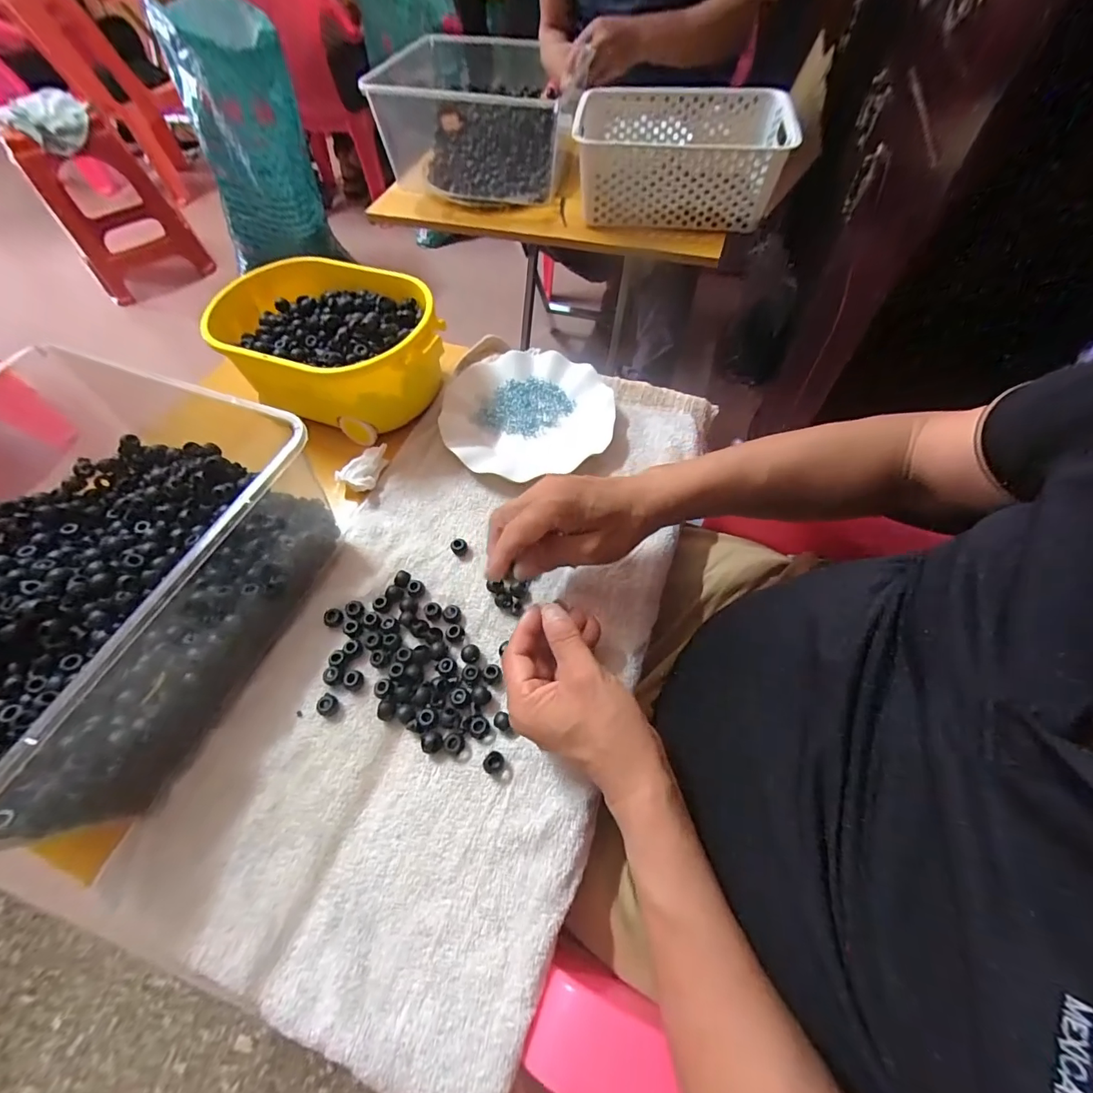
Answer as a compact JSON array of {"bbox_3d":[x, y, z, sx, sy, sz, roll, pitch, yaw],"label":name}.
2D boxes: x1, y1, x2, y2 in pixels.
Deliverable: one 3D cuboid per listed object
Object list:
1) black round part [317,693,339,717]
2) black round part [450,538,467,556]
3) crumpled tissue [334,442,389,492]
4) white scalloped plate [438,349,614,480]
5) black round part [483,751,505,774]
[{"bbox_3d":[-0.171,0.125,0.365,0.013,0.012,0.015,21,62,15],"label":"black round part"},{"bbox_3d":[-0.081,0.001,0.431,0.015,0.011,0.015,-1,59,2],"label":"black round part"},{"bbox_3d":[-0.190,-0.082,0.479,0.038,0.023,0.054,7,59,7],"label":"crumpled tissue"},{"bbox_3d":[-0.021,-0.154,0.514,0.179,0.021,0.169,-1,59,2],"label":"white scalloped plate"},{"bbox_3d":[-0.038,0.158,0.339,0.013,0.009,0.015,35,66,21],"label":"black round part"}]

